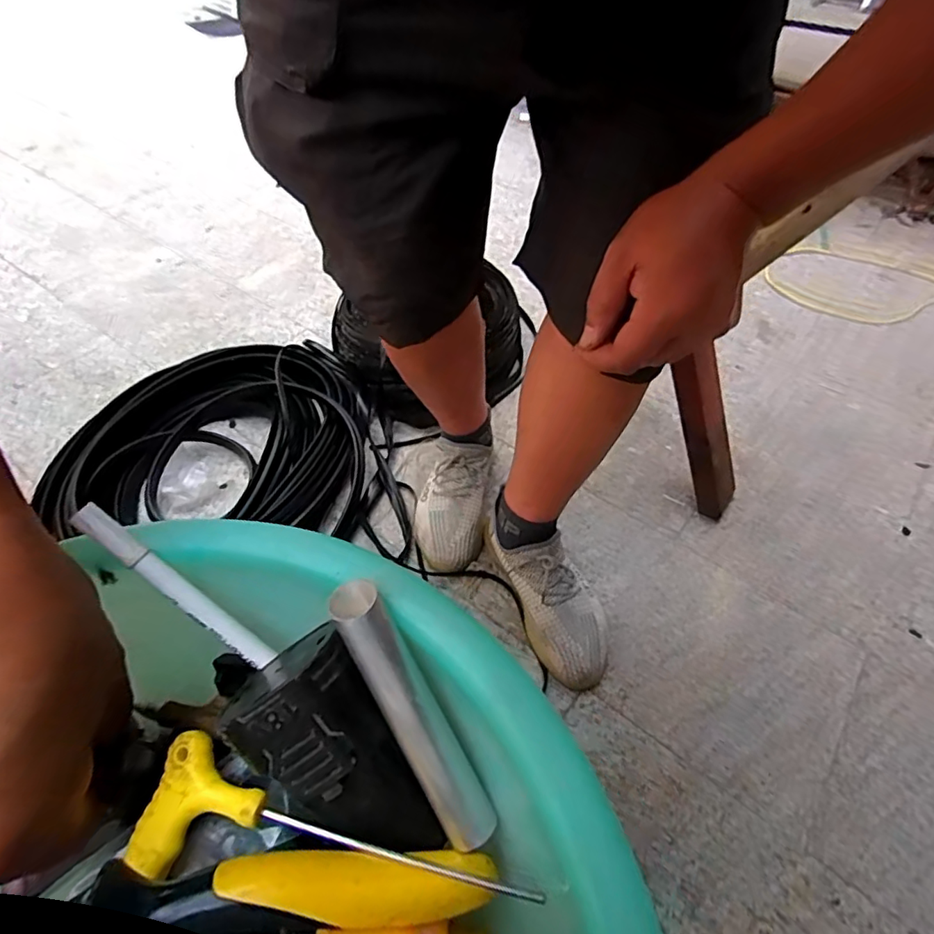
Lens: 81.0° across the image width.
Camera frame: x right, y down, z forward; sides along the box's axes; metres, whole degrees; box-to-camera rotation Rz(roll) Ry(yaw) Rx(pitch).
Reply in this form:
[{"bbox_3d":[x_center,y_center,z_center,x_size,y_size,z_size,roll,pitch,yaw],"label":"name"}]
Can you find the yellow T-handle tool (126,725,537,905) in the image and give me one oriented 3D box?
[{"bbox_3d":[-0.050,0.138,0.189,0.140,0.013,0.042,15,52,11],"label":"yellow T-handle tool"}]

